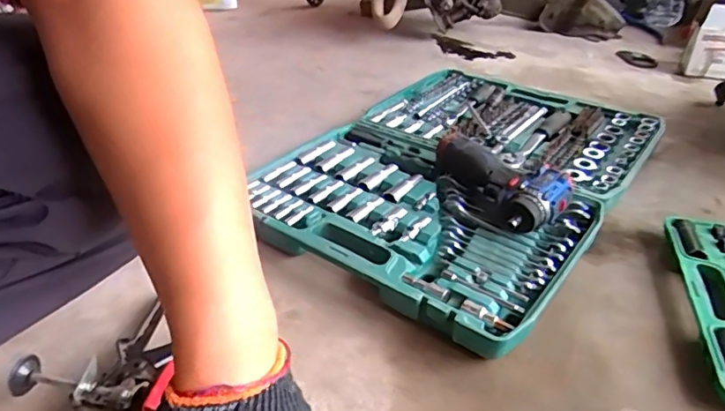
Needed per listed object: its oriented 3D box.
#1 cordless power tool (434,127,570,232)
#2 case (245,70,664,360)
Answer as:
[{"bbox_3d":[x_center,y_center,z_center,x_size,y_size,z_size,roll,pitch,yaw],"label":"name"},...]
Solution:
[{"bbox_3d":[0.200,-0.045,0.762,0.107,0.056,0.214,-14,36,-19],"label":"cordless power tool"},{"bbox_3d":[0.158,-0.071,0.855,0.468,0.074,0.643,23,40,31],"label":"case"}]

